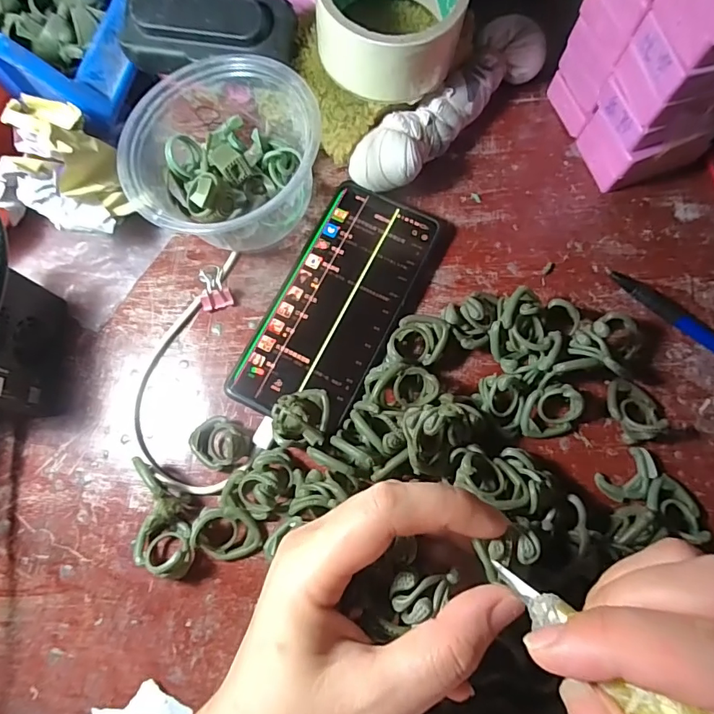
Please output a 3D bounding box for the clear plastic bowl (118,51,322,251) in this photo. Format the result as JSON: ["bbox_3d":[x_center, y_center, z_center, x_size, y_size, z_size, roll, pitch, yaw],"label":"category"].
[{"bbox_3d":[-0.081,-0.120,0.288,0.101,0.070,0.104,0,77,2],"label":"clear plastic bowl"}]

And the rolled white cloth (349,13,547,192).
[{"bbox_3d":[0.061,-0.165,0.310,0.040,0.043,0.156,43,81,10],"label":"rolled white cloth"}]

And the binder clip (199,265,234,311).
[{"bbox_3d":[-0.093,-0.046,0.301,0.019,0.011,0.029,-17,77,-2],"label":"binder clip"}]

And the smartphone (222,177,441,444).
[{"bbox_3d":[-0.012,-0.033,0.295,0.075,0.013,0.157,26,79,7],"label":"smartphone"}]

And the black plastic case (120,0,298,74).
[{"bbox_3d":[-0.094,-0.205,0.290,0.106,0.030,0.040,8,77,4],"label":"black plastic case"}]

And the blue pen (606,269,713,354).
[{"bbox_3d":[0.220,-0.009,0.286,0.143,0.009,0.014,39,81,10],"label":"blue pen"}]

